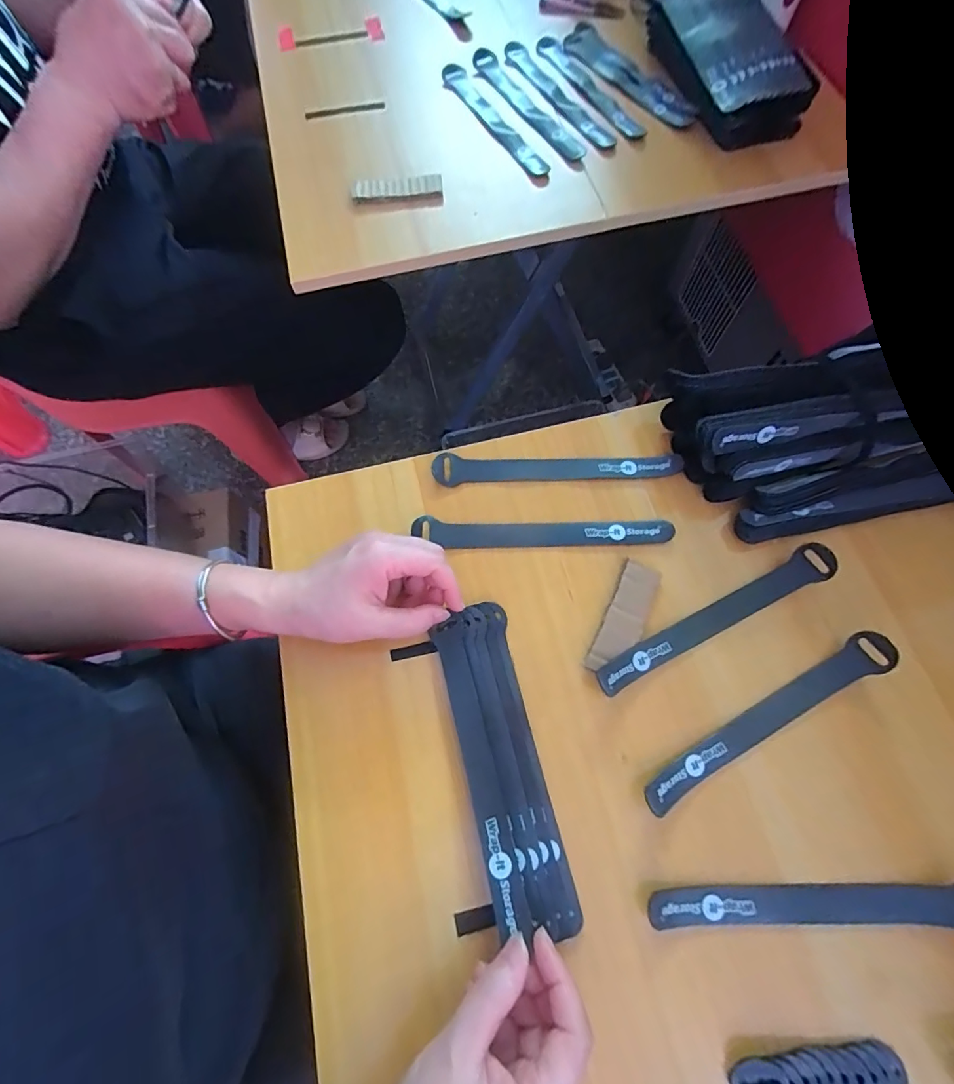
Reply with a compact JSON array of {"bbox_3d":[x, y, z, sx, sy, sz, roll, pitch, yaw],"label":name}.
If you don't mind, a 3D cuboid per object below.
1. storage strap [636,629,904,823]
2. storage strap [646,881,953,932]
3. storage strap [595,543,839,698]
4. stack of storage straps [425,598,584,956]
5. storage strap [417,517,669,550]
[{"bbox_3d":[0.195,0.119,0.307,0.200,0.017,0.025,-29,71,-8],"label":"storage strap"},{"bbox_3d":[0.199,0.213,0.265,0.198,0.017,0.023,-1,70,2],"label":"storage strap"},{"bbox_3d":[0.170,0.056,0.328,0.195,0.018,0.024,-28,71,-8],"label":"storage strap"},{"bbox_3d":[0.015,0.138,0.297,0.049,0.017,0.193,-13,69,-6],"label":"stack of storage straps"},{"bbox_3d":[0.052,-0.007,0.358,0.199,0.005,0.022,-1,70,2],"label":"storage strap"}]

